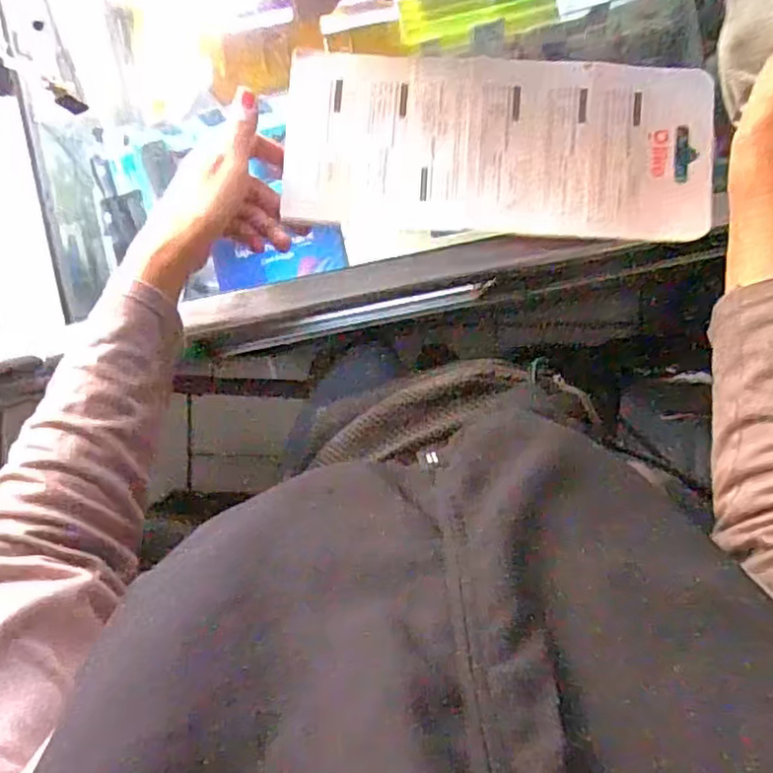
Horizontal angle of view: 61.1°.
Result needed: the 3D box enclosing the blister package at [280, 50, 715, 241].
[{"bbox_3d":[0.082,-0.177,0.485,0.307,0.010,0.122,4,93,3],"label":"blister package"}]

